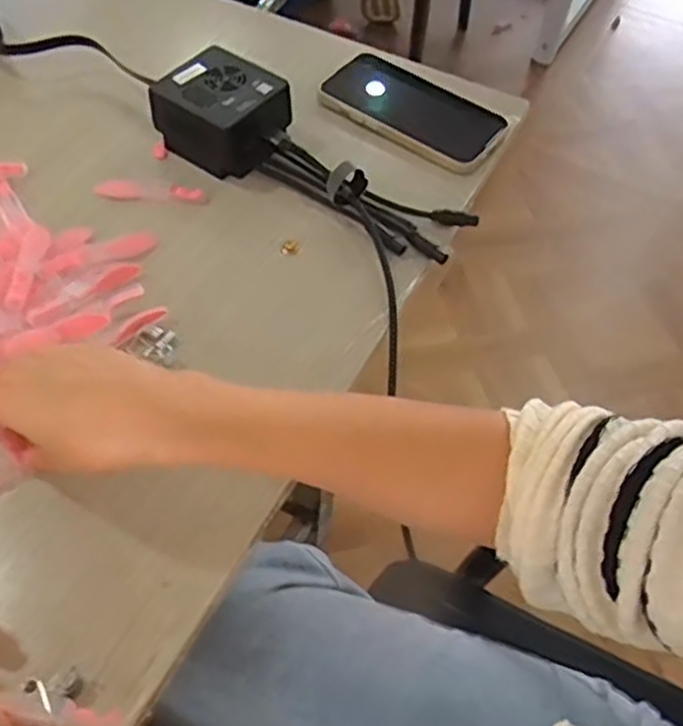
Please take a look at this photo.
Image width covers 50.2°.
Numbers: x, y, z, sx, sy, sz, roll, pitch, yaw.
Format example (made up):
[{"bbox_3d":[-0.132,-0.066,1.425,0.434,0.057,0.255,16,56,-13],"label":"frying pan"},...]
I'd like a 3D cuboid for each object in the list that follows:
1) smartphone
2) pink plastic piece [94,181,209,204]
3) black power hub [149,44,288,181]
[{"bbox_3d":[0.056,-0.204,0.579,0.150,0.012,0.082,36,60,19],"label":"smartphone"},{"bbox_3d":[-0.135,-0.123,0.519,0.077,0.005,0.015,4,55,-1],"label":"pink plastic piece"},{"bbox_3d":[-0.086,-0.183,0.536,0.085,0.053,0.072,33,59,18],"label":"black power hub"}]

